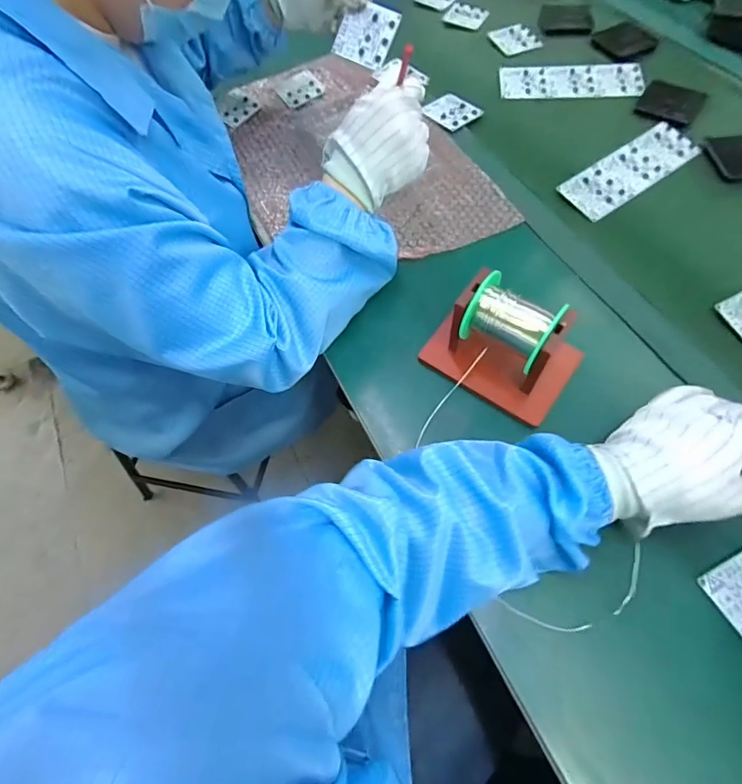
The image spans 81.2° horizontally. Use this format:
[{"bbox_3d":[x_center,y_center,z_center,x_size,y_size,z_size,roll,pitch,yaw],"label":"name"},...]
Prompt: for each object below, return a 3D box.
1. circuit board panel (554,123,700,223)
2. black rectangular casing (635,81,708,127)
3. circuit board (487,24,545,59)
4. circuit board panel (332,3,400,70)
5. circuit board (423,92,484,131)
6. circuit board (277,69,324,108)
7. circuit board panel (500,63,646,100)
[{"bbox_3d":[0.347,-0.297,0.575,0.214,0.008,0.069,-34,66,-13],"label":"circuit board panel"},{"bbox_3d":[0.436,-0.423,0.633,0.078,0.012,0.088,35,70,19],"label":"black rectangular casing"},{"bbox_3d":[0.247,-0.602,0.737,0.076,0.004,0.080,-20,63,-7],"label":"circuit board"},{"bbox_3d":[-0.006,-0.458,0.554,0.071,0.005,0.068,30,106,5],"label":"circuit board panel"},{"bbox_3d":[0.119,-0.419,0.645,0.068,0.004,0.074,-36,67,-15],"label":"circuit board"},{"bbox_3d":[-0.115,-0.485,0.695,0.064,0.004,0.072,-30,67,-5],"label":"circuit board"},{"bbox_3d":[0.311,-0.485,0.673,0.213,0.004,0.078,1,63,4],"label":"circuit board panel"}]

